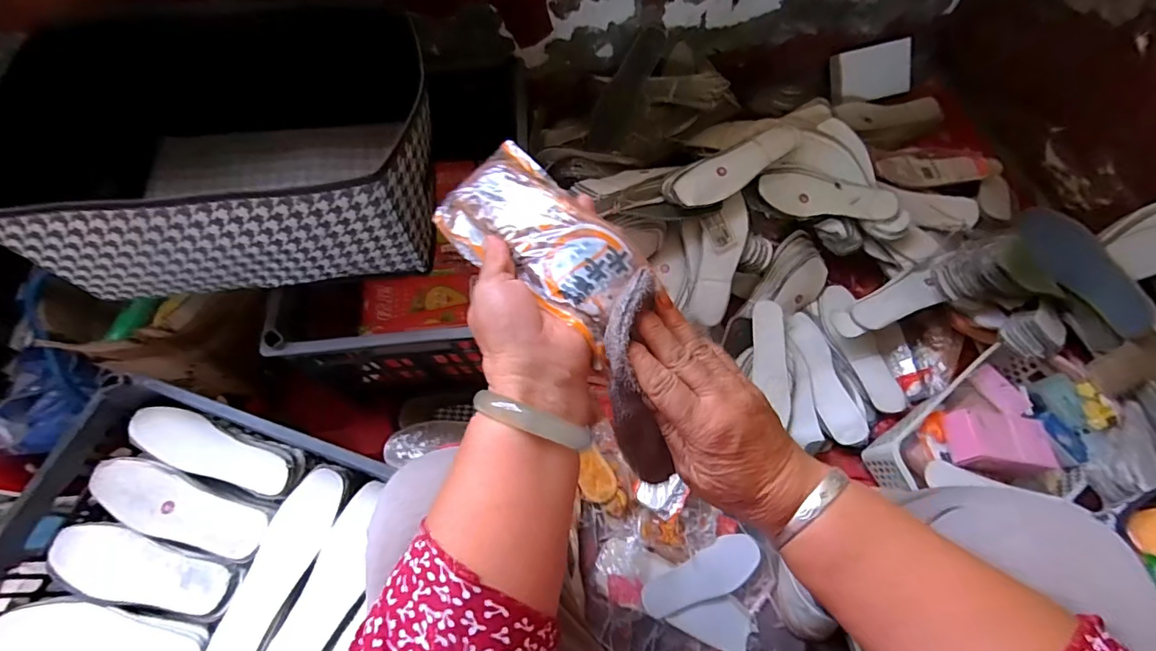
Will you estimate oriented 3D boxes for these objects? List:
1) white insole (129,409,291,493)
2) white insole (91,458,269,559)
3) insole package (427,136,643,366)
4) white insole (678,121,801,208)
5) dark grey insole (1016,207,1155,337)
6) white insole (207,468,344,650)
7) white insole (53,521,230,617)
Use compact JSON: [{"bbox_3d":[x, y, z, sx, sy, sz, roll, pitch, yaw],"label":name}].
[{"bbox_3d":[-0.450,0.153,0.617,0.211,0.017,0.061,21,67,11],"label":"white insole"},{"bbox_3d":[-0.472,0.216,0.596,0.222,0.016,0.064,19,66,10],"label":"white insole"},{"bbox_3d":[-0.023,-0.057,0.348,0.080,0.021,0.163,-41,68,-16],"label":"insole package"},{"bbox_3d":[0.255,-0.251,0.793,0.235,0.013,0.064,-30,81,-12],"label":"white insole"},{"bbox_3d":[0.778,-0.092,0.787,0.014,0.080,0.241,-6,60,-13],"label":"dark grey insole"},{"bbox_3d":[-0.333,0.269,0.561,0.072,0.017,0.218,15,66,8],"label":"white insole"},{"bbox_3d":[-0.494,0.276,0.564,0.211,0.007,0.068,14,66,8],"label":"white insole"}]

